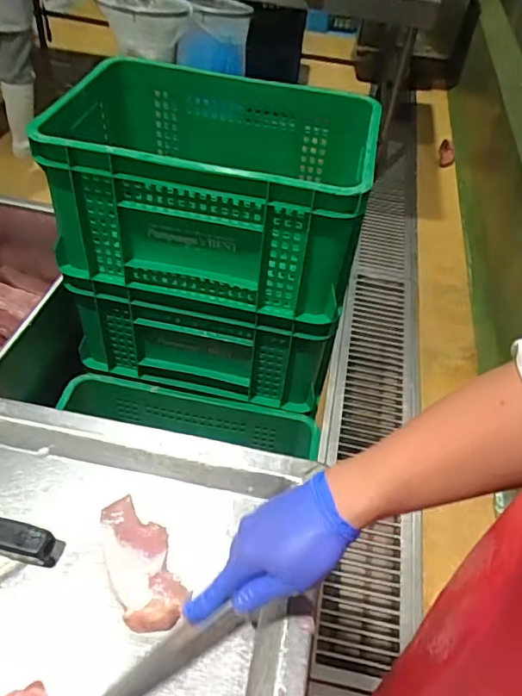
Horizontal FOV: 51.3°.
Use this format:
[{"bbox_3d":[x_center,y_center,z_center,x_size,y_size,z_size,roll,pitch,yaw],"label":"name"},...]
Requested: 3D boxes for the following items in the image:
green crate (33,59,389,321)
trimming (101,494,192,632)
[{"bbox_3d":[-0.073,-0.310,0.996,0.510,0.270,0.421,10,47,3],"label":"green crate"},{"bbox_3d":[-0.120,0.207,0.536,0.061,0.017,0.136,-19,52,-20],"label":"trimming"}]

